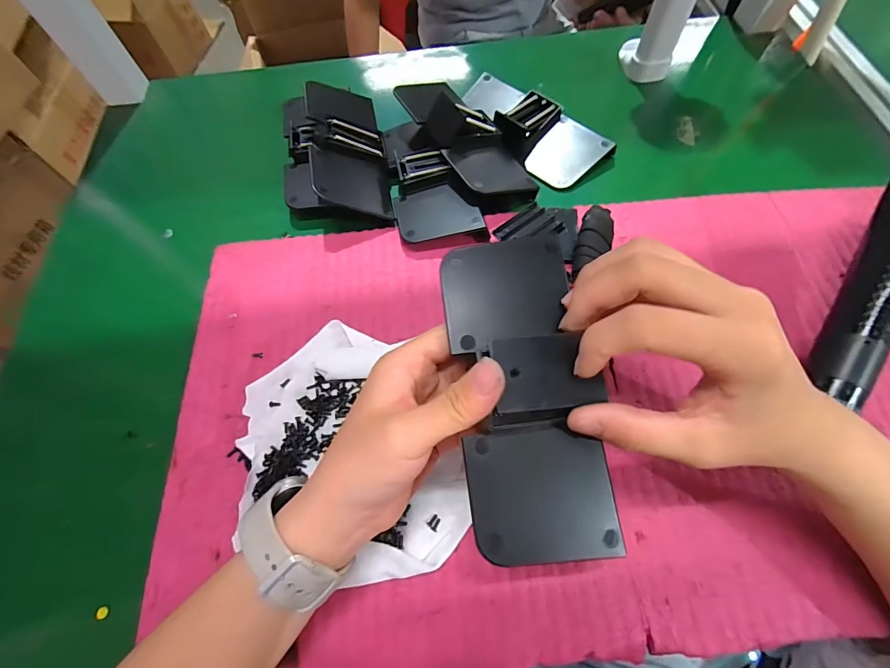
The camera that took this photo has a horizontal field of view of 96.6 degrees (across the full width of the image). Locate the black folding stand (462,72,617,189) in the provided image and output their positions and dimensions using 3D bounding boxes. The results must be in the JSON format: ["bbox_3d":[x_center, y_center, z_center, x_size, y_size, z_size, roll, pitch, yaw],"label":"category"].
[{"bbox_3d":[0.080,-0.212,0.395,0.070,0.027,0.165,-40,70,-15],"label":"black folding stand"}]

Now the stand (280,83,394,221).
[{"bbox_3d":[-0.106,-0.172,0.371,0.097,0.049,0.173,-10,63,-3],"label":"stand"}]

